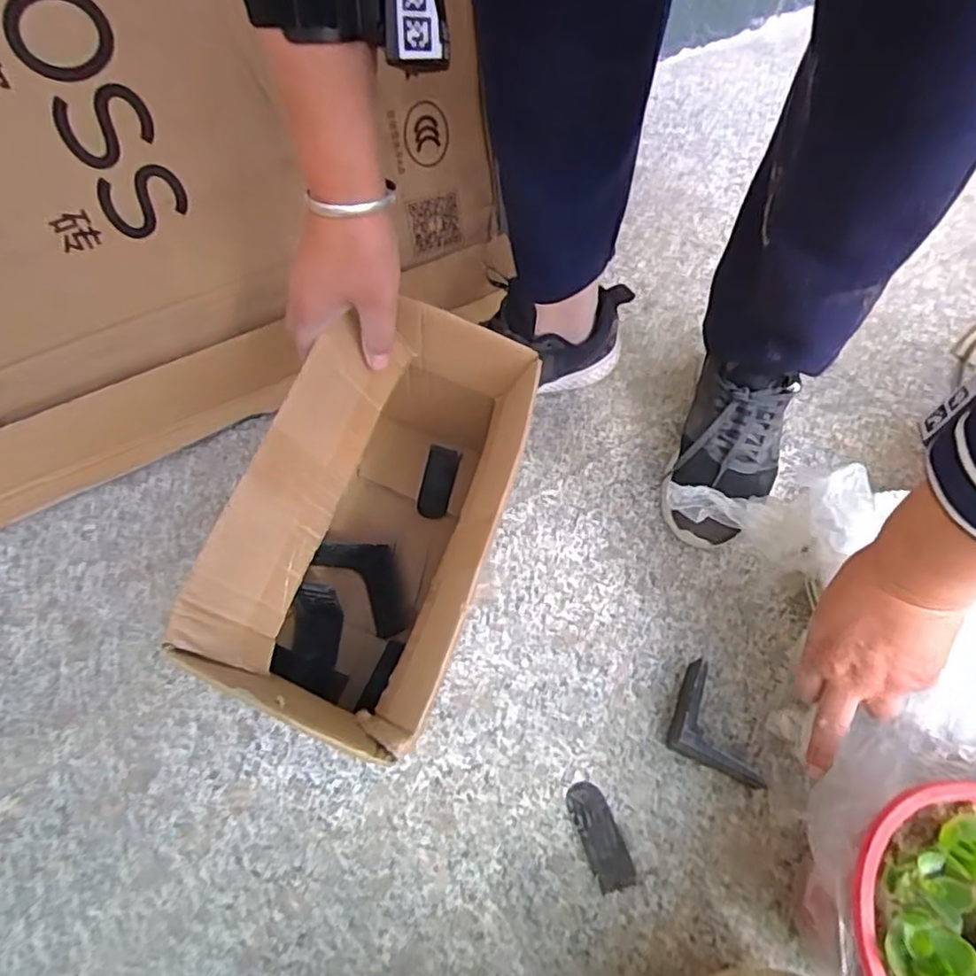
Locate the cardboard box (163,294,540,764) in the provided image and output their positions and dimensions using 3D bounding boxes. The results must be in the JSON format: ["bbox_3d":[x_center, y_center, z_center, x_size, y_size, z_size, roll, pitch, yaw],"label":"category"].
[{"bbox_3d":[-0.075,0.039,0.481,0.157,0.201,0.293,18,62,6],"label":"cardboard box"}]

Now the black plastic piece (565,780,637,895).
[{"bbox_3d":[0.088,0.272,0.490,0.032,0.008,0.076,-18,64,-13],"label":"black plastic piece"}]

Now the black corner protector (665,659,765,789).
[{"bbox_3d":[0.177,0.201,0.519,0.060,0.035,0.103,-13,63,-10],"label":"black corner protector"}]

